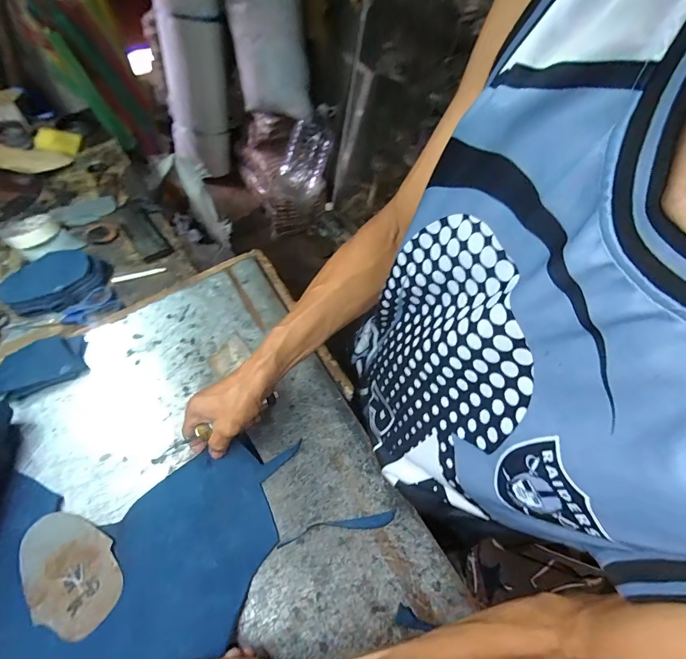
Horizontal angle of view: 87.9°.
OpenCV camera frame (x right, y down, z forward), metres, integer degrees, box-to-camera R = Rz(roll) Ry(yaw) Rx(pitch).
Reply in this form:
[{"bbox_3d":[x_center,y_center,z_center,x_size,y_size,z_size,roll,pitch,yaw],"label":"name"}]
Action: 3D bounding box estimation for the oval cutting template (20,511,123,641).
[{"bbox_3d":[-0.303,0.265,0.392,0.089,0.010,0.131,-36,65,-20],"label":"oval cutting template"}]

